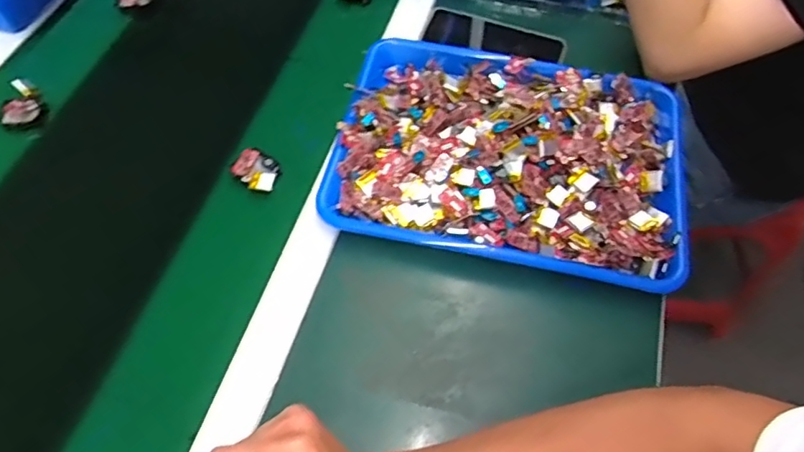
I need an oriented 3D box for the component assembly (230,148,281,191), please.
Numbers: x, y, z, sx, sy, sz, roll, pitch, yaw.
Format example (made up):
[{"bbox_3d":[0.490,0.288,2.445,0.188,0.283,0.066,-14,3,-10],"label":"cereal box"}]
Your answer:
[{"bbox_3d":[-0.143,-0.055,0.560,0.055,0.013,0.040,36,63,21],"label":"component assembly"}]

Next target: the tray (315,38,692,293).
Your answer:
[{"bbox_3d":[0.105,-0.070,0.554,0.332,0.049,0.238,11,57,7],"label":"tray"}]

